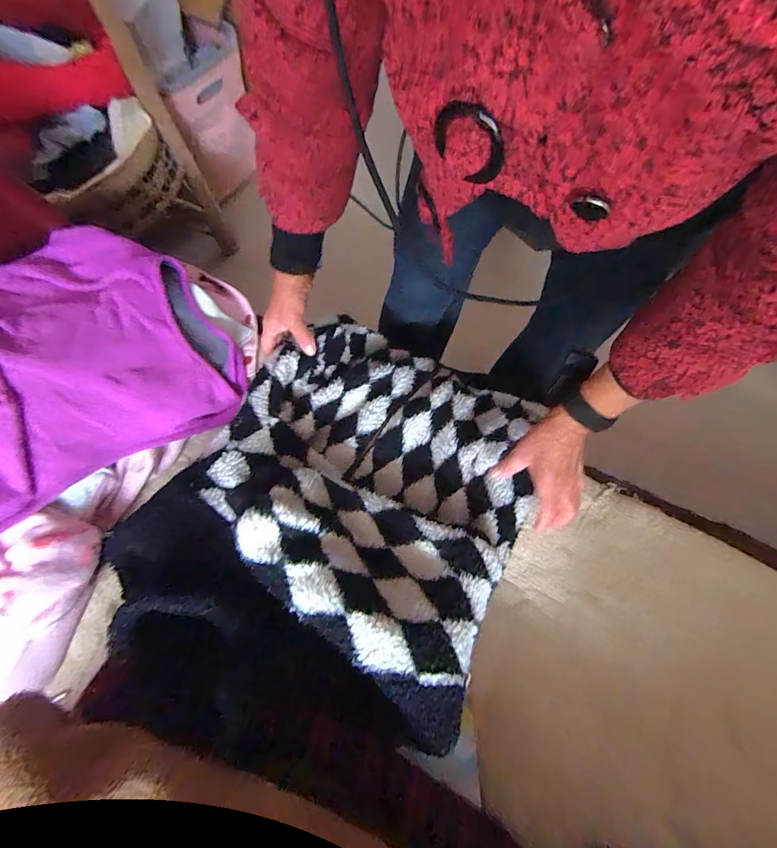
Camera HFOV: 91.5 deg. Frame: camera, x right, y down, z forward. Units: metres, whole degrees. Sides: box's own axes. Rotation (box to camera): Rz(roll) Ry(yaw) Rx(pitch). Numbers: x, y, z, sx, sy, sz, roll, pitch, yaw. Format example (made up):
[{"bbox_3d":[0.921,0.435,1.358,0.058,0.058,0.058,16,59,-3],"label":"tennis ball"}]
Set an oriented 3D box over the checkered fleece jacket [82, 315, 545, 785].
[{"bbox_3d":[-0.038,0.077,0.444,0.389,0.154,0.466,17,69,6],"label":"checkered fleece jacket"}]

